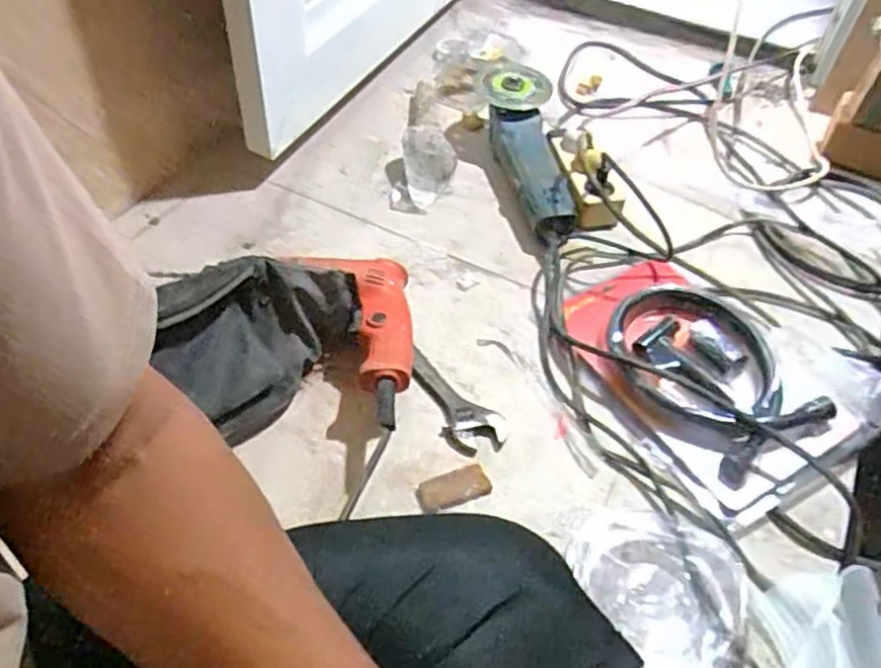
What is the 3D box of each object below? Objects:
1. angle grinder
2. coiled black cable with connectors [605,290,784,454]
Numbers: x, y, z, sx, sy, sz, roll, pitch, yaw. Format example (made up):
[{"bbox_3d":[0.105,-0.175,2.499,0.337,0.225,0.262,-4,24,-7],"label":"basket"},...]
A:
[{"bbox_3d":[0.109,-0.249,0.895,0.076,0.096,0.296,-3,50,-4],"label":"angle grinder"},{"bbox_3d":[0.252,0.029,0.701,0.167,0.036,0.177,1,50,-1],"label":"coiled black cable with connectors"}]

